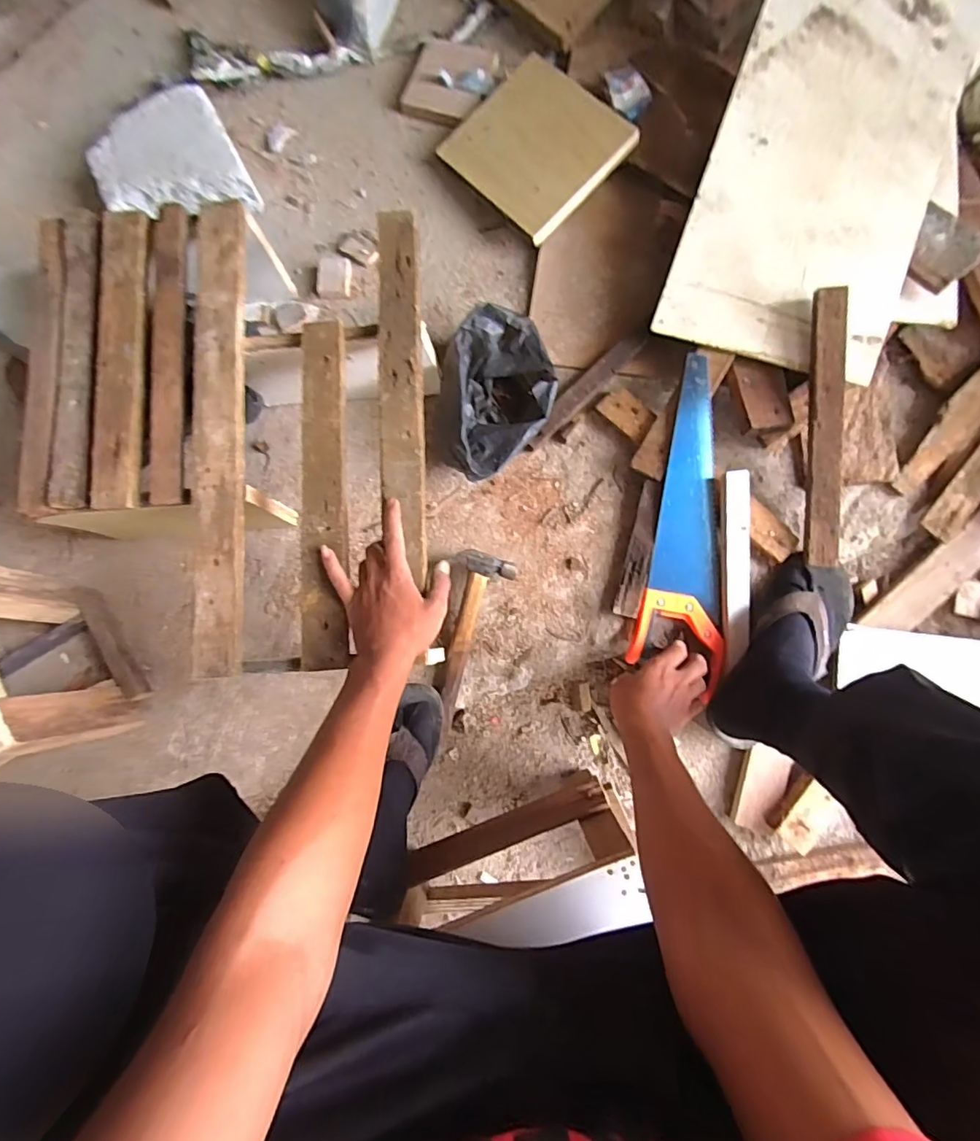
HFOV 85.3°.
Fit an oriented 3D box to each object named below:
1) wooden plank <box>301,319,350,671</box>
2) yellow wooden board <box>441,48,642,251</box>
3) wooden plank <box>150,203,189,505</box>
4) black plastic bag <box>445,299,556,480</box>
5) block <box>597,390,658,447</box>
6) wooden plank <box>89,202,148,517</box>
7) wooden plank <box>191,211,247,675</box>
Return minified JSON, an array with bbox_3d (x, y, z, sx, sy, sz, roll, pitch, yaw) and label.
[{"bbox_3d":[-0.176,-0.087,0.566,0.046,0.015,0.376,-3,82,3],"label":"wooden plank"},{"bbox_3d":[0.061,-0.613,0.762,0.197,0.020,0.238,-42,74,7],"label":"yellow wooden board"},{"bbox_3d":[-0.365,-0.250,0.606,0.036,0.013,0.354,-4,81,2],"label":"wooden plank"},{"bbox_3d":[0.015,-0.228,0.699,0.137,0.100,0.224,2,81,3],"label":"black plastic bag"},{"bbox_3d":[0.186,-0.211,0.722,0.075,0.023,0.045,42,85,8],"label":"block"},{"bbox_3d":[-0.424,-0.249,0.614,0.056,0.014,0.359,-4,81,2],"label":"wooden plank"},{"bbox_3d":[-0.299,-0.160,0.588,0.051,0.017,0.539,-3,81,2],"label":"wooden plank"}]

